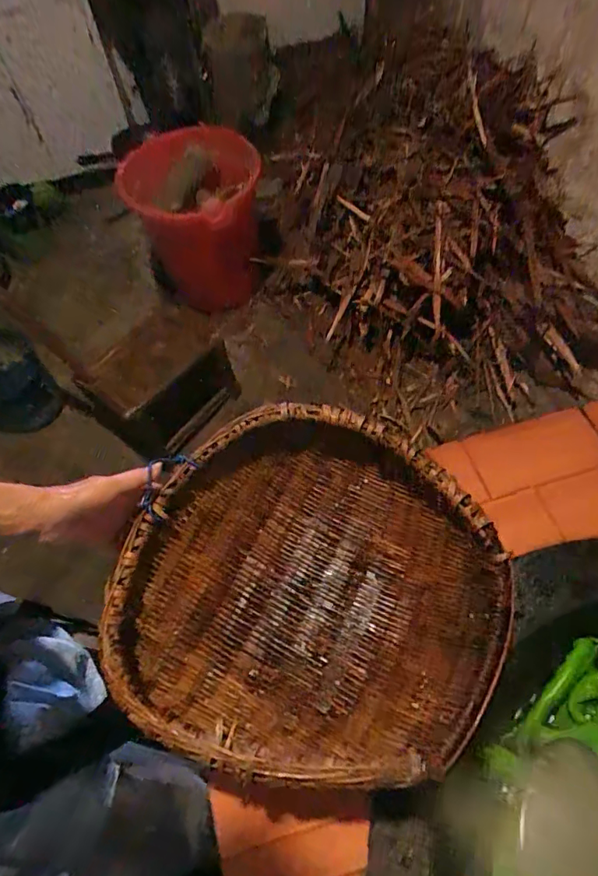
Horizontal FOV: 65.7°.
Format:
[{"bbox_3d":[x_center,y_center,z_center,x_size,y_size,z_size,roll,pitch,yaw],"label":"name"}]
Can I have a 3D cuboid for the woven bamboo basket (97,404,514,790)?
[{"bbox_3d":[0.002,0.149,0.501,0.342,0.123,0.340,-2,61,3],"label":"woven bamboo basket"}]

